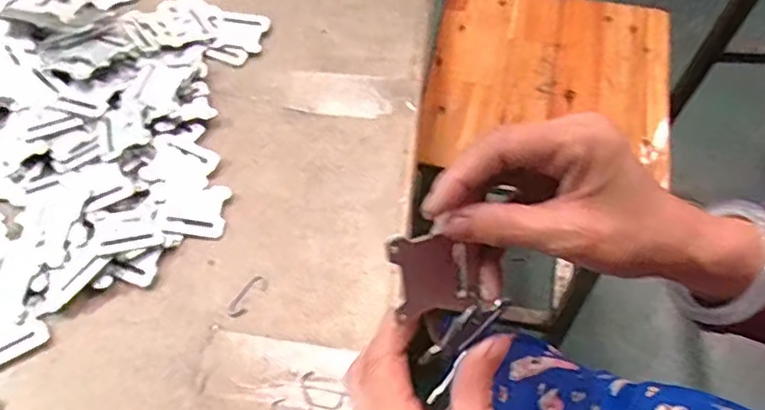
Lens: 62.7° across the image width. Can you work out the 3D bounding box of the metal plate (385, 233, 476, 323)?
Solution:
[{"bbox_3d":[0.023,0.033,0.291,0.037,0.052,0.004,-17,31,-10],"label":"metal plate"}]

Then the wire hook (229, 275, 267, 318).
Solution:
[{"bbox_3d":[-0.102,0.069,0.476,0.014,0.004,0.037,30,67,15],"label":"wire hook"}]

